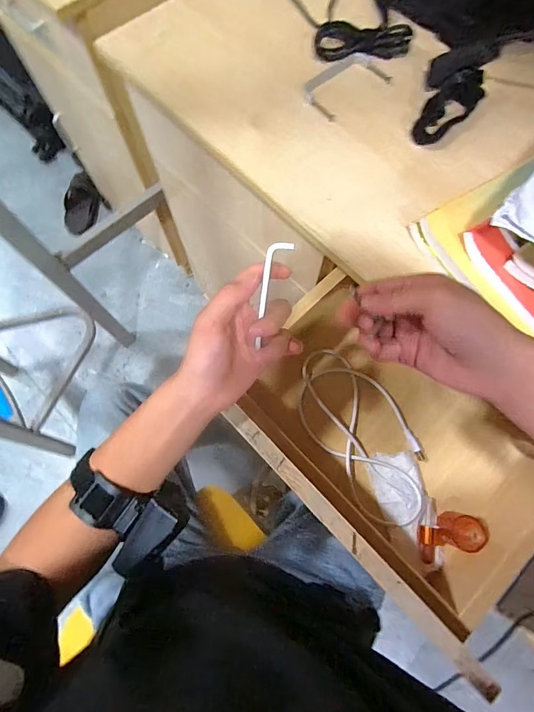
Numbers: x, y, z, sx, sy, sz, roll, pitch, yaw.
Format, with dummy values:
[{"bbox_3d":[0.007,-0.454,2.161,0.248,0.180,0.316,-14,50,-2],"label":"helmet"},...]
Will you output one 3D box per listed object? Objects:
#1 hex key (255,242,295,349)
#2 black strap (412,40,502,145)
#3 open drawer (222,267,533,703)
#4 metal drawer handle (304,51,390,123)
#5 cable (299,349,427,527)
[{"bbox_3d":[0.002,-0.053,0.322,0.020,0.004,0.090,16,106,6],"label":"hex key"},{"bbox_3d":[0.207,-0.296,0.416,0.068,0.053,0.109,23,76,8],"label":"black strap"},{"bbox_3d":[0.141,0.101,0.412,0.257,0.133,0.321,-43,77,-12],"label":"open drawer"},{"bbox_3d":[0.093,-0.330,0.452,0.107,0.007,0.067,-37,77,-8],"label":"metal drawer handle"},{"bbox_3d":[0.121,0.093,0.467,0.107,0.026,0.226,-29,75,-9],"label":"cable"}]

